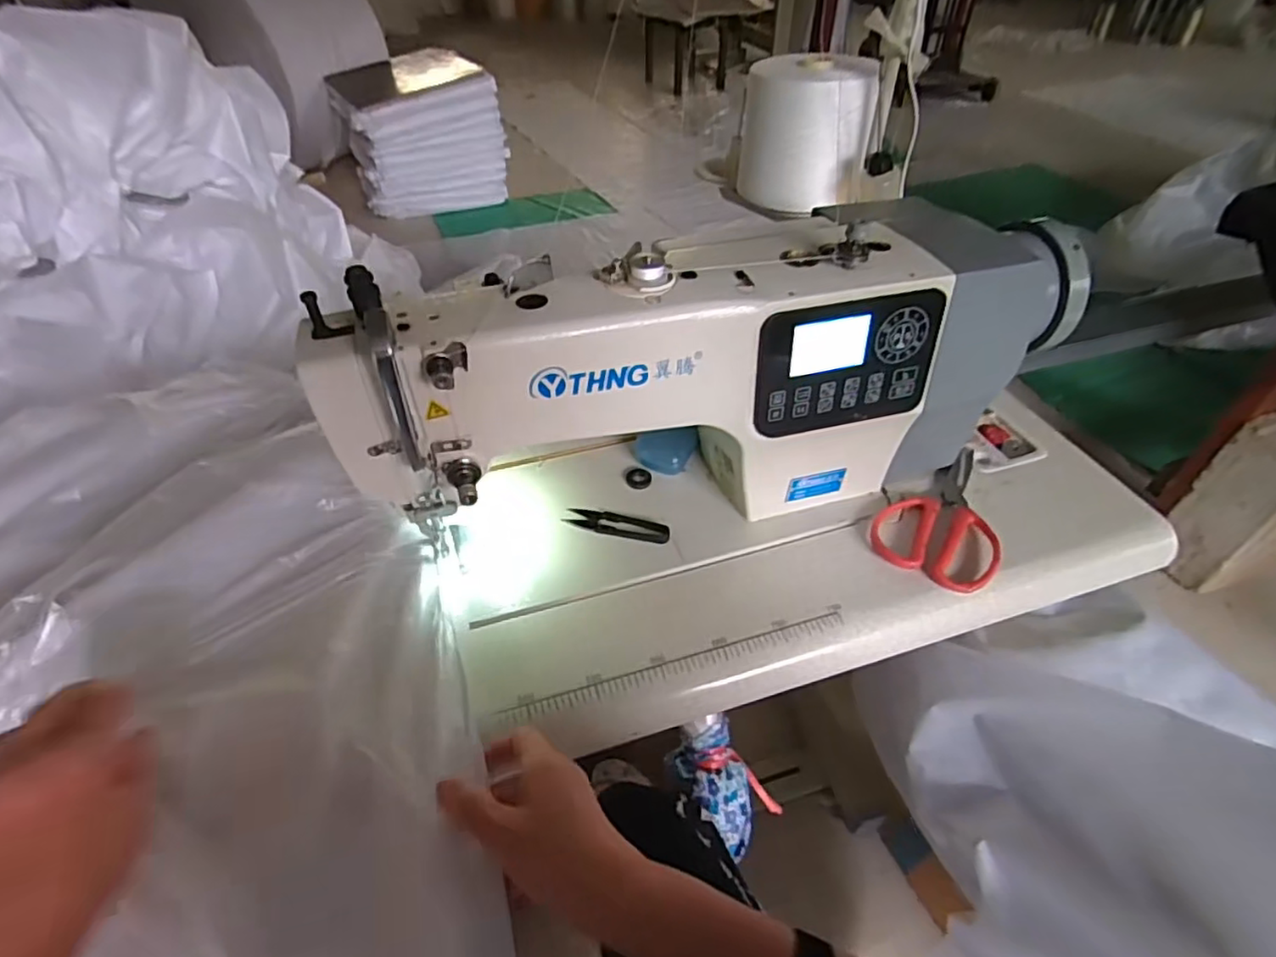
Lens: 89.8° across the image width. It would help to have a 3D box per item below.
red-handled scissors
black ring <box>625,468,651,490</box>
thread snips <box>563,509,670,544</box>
[{"bbox_3d":[0.293,0.028,0.601,0.103,0.015,0.183,26,50,24],"label":"red-handled scissors"},{"bbox_3d":[0.000,-0.001,0.634,0.026,0.004,0.024,0,45,0],"label":"black ring"},{"bbox_3d":[-0.019,0.041,0.594,0.098,0.010,0.025,11,46,11],"label":"thread snips"}]

